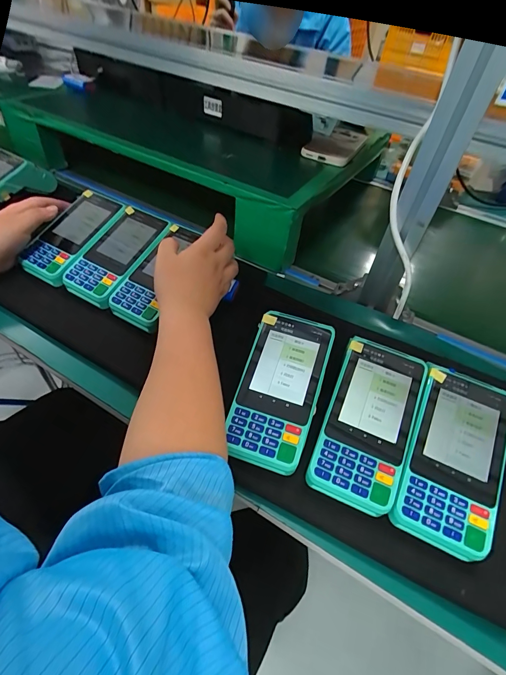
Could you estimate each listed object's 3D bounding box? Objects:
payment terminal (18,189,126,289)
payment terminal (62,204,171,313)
[{"bbox_3d":[-0.243,-0.138,0.469,0.070,0.016,0.142,23,67,14],"label":"payment terminal"},{"bbox_3d":[-0.174,-0.108,0.457,0.081,0.058,0.144,21,48,12],"label":"payment terminal"}]

